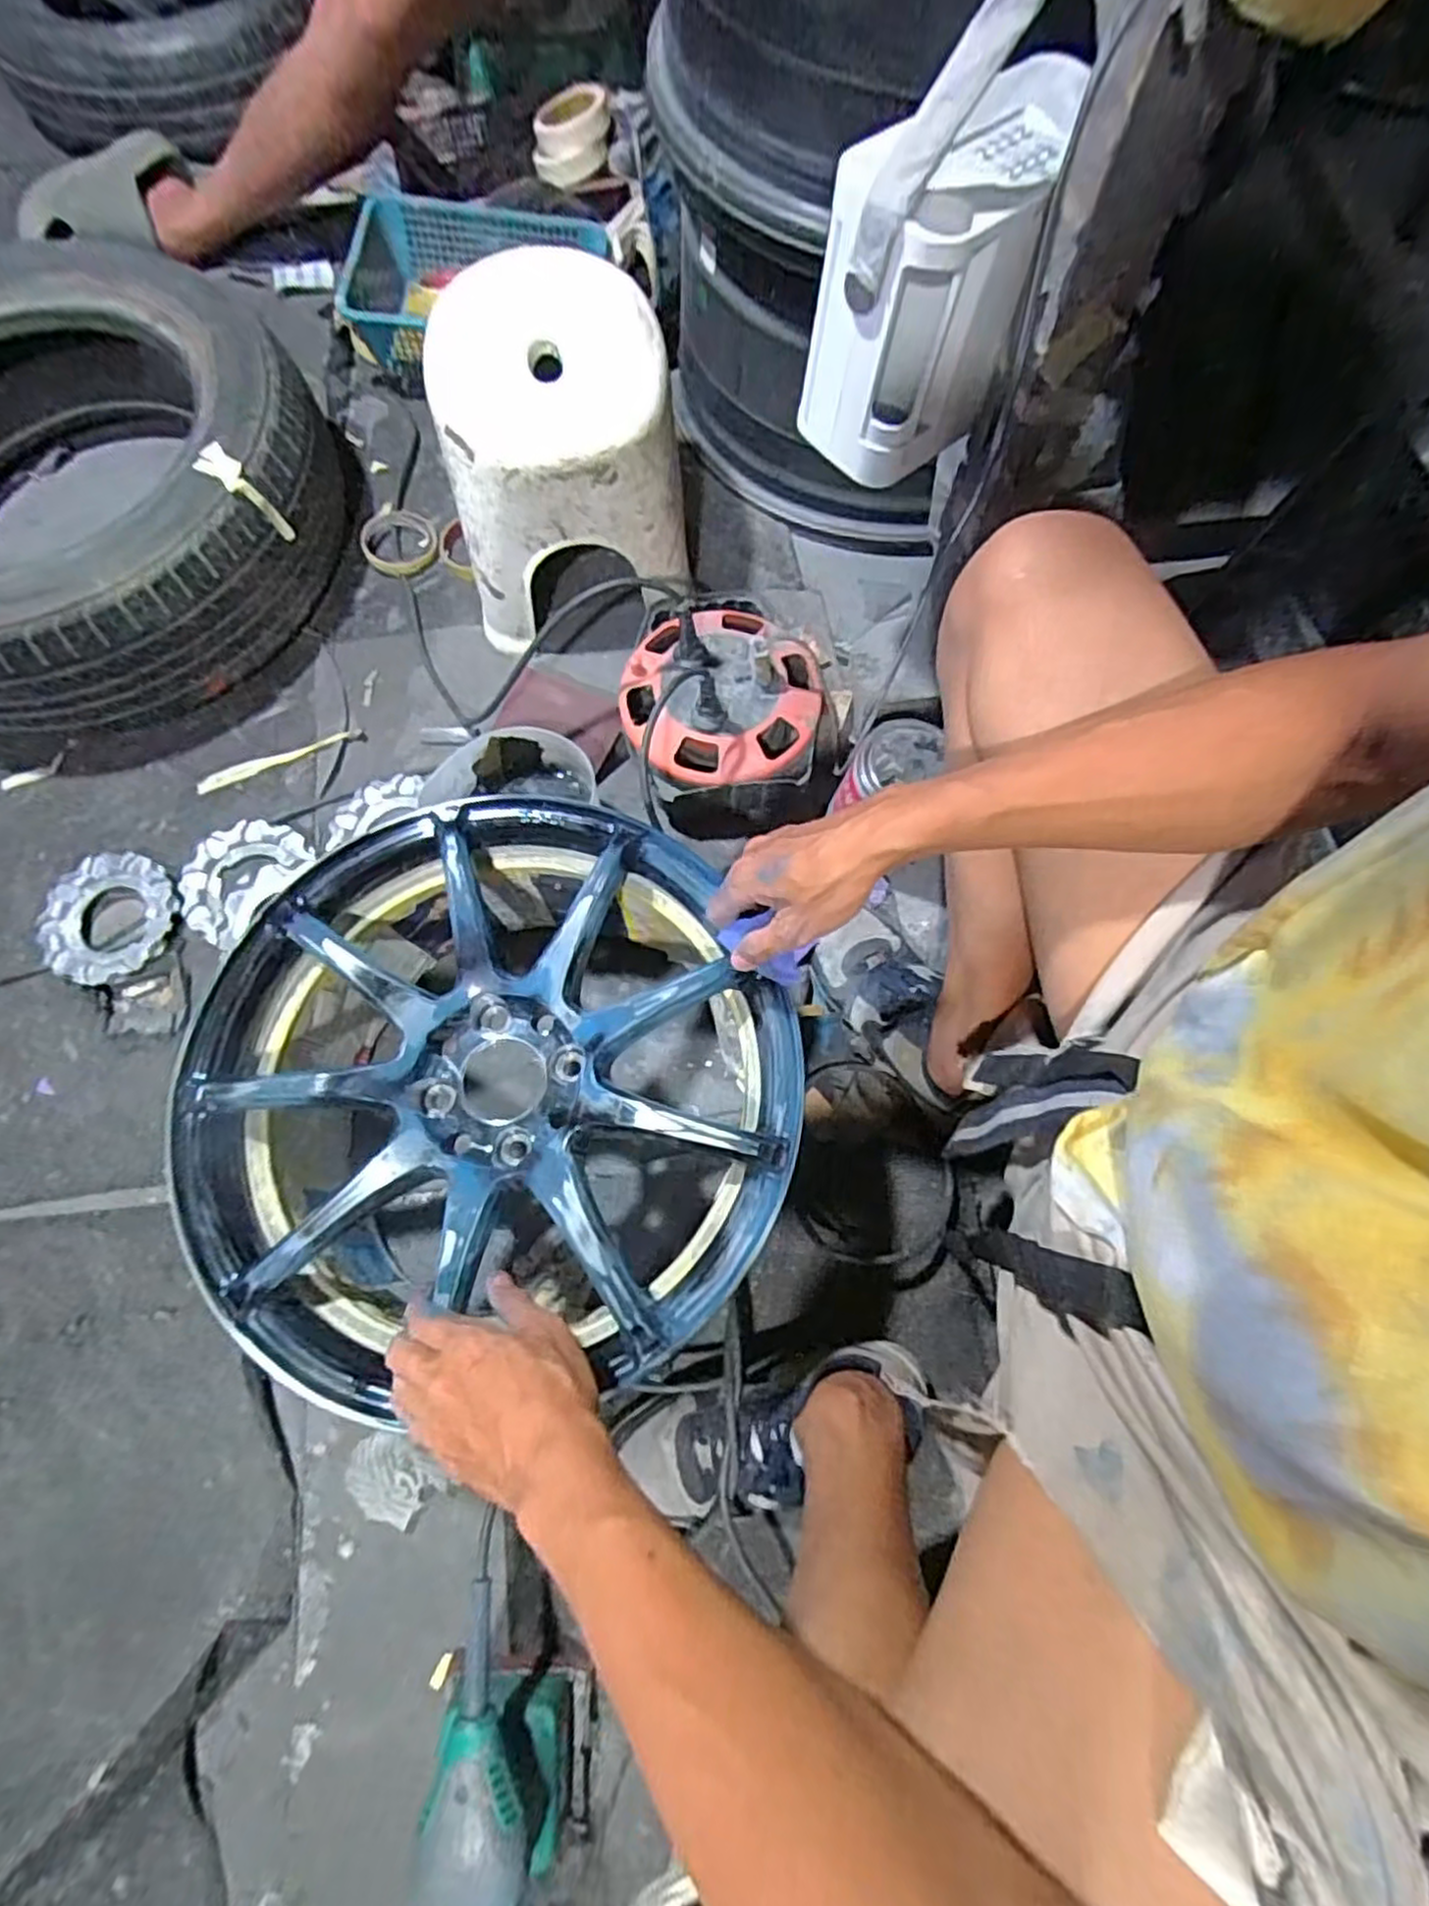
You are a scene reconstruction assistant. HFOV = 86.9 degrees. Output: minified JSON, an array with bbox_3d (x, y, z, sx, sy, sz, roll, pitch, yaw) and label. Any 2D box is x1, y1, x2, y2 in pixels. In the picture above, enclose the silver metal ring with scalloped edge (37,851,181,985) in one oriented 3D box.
[{"bbox_3d":[-0.618,-0.036,0.769,0.130,0.020,0.133,0,75,-1],"label":"silver metal ring with scalloped edge"}]

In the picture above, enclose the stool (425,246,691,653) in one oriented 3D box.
[{"bbox_3d":[-0.161,-0.520,0.810,0.232,0.234,0.251,-9,73,-4],"label":"stool"}]

